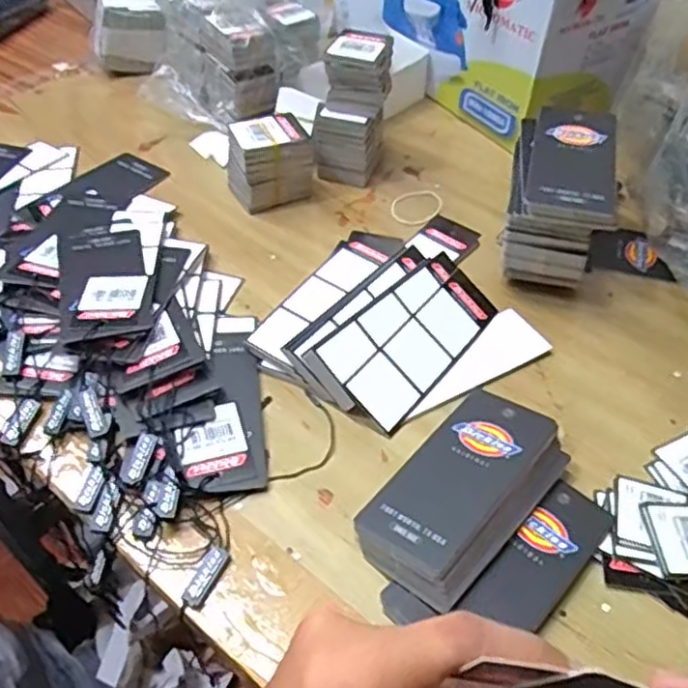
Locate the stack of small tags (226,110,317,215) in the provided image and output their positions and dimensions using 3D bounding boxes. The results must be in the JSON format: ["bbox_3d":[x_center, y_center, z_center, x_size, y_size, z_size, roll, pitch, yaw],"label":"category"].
[{"bbox_3d":[-0.052,-0.132,0.493,0.055,0.055,0.037,-18,51,-16],"label":"stack of small tags"}]

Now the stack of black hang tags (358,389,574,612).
[{"bbox_3d":[0.059,0.072,0.335,0.062,0.019,0.117,34,56,26],"label":"stack of black hang tags"}]

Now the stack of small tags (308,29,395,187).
[{"bbox_3d":[0.008,-0.173,0.504,0.053,0.092,0.062,10,49,8],"label":"stack of small tags"}]

